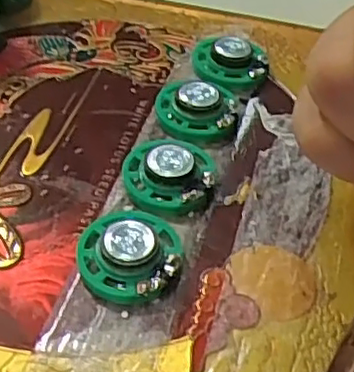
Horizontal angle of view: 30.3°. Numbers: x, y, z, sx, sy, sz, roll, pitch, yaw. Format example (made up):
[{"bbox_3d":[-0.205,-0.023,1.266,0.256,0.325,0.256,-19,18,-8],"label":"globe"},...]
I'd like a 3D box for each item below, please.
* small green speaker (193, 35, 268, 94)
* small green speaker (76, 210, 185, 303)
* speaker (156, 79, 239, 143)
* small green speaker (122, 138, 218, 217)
[{"bbox_3d":[0.020,-0.046,0.239,0.026,0.006,0.029,6,46,3],"label":"small green speaker"},{"bbox_3d":[-0.013,0.018,0.173,0.026,0.009,0.027,2,46,-2],"label":"small green speaker"},{"bbox_3d":[0.006,-0.025,0.216,0.026,0.009,0.025,6,46,3],"label":"speaker"},{"bbox_3d":[-0.001,-0.004,0.195,0.028,0.009,0.027,2,46,-2],"label":"small green speaker"}]

